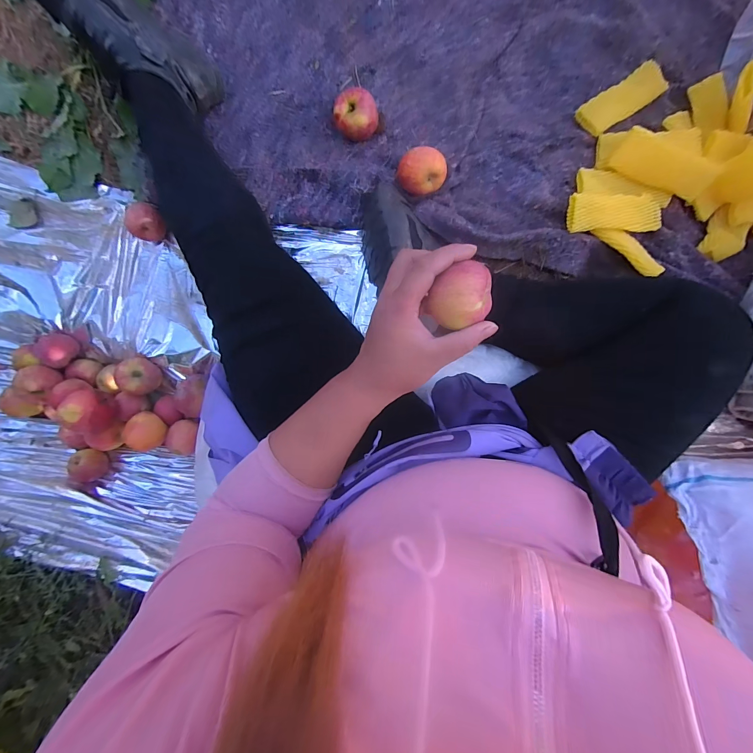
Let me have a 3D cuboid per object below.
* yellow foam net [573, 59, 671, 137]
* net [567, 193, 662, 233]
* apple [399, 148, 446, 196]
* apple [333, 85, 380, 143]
[{"bbox_3d":[0.426,-0.481,0.597,0.153,0.015,0.061,-33,90,4],"label":"yellow foam net"},{"bbox_3d":[0.394,-0.271,0.569,0.150,0.019,0.062,-2,93,1],"label":"net"},{"bbox_3d":[0.080,-0.355,0.602,0.083,0.063,0.071,7,93,1],"label":"apple"},{"bbox_3d":[-0.034,-0.456,0.604,0.073,0.057,0.067,0,92,3],"label":"apple"}]

